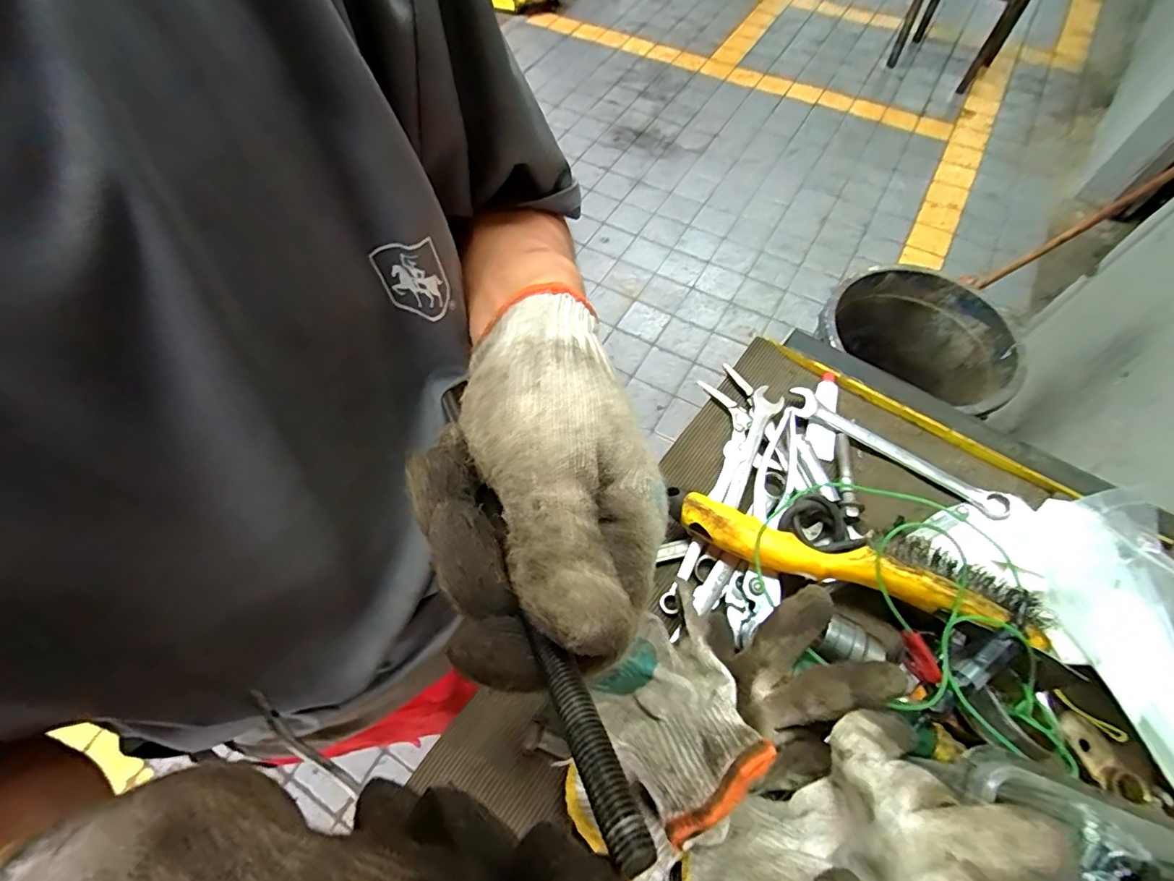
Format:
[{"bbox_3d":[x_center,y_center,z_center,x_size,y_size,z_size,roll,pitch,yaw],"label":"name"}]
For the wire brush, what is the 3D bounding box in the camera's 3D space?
[{"bbox_3d":[0.188,0.079,0.362,0.228,0.041,0.057,19,64,11],"label":"wire brush"}]

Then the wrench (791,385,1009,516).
[{"bbox_3d":[0.265,0.010,0.447,0.191,0.013,0.024,32,67,17],"label":"wrench"}]

